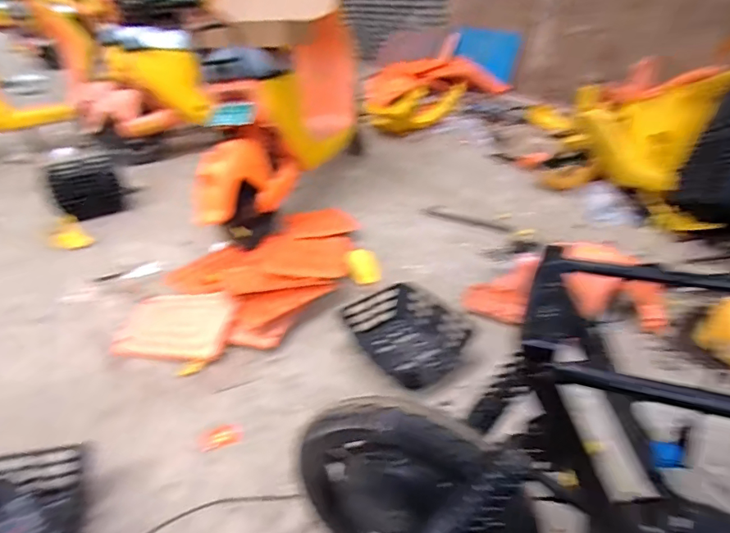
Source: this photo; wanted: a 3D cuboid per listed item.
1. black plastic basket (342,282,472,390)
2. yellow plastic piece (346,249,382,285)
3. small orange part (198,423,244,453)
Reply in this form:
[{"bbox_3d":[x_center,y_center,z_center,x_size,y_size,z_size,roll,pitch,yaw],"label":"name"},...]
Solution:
[{"bbox_3d":[0.113,0.193,1.297,0.267,0.106,0.315,-22,37,-27],"label":"black plastic basket"},{"bbox_3d":[-0.002,-0.002,1.682,0.114,0.023,0.186,-6,32,-5],"label":"yellow plastic piece"},{"bbox_3d":[-0.342,0.406,1.105,0.103,0.007,0.061,-12,33,-15],"label":"small orange part"}]

